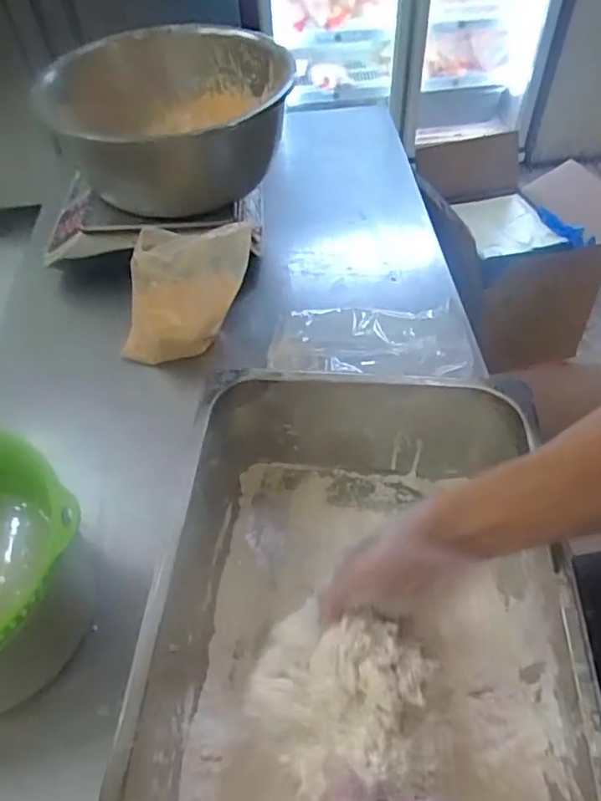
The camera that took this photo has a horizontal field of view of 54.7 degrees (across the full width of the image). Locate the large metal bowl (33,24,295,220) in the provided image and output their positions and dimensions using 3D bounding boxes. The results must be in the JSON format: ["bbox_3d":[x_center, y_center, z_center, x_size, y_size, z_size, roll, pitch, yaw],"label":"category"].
[{"bbox_3d":[-0.176,-0.420,0.883,0.345,0.159,0.345,-2,50,2],"label":"large metal bowl"}]

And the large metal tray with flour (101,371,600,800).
[{"bbox_3d":[0.047,0.225,0.485,0.321,0.151,0.514,2,51,5],"label":"large metal tray with flour"}]

